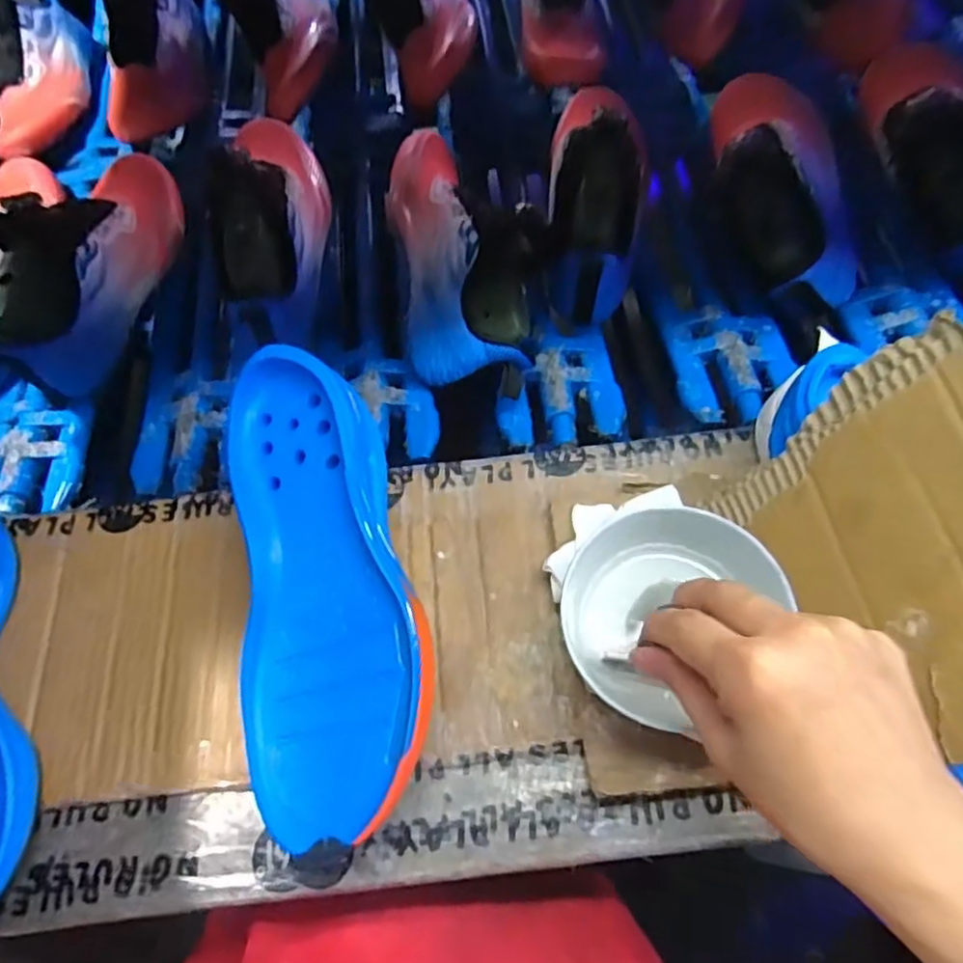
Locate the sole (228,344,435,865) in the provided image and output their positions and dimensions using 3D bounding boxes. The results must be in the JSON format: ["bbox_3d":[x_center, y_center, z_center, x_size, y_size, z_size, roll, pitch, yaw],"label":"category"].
[{"bbox_3d":[-0.086,0.046,0.345,0.089,0.053,0.261,-17,65,-1],"label":"sole"}]

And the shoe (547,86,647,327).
[{"bbox_3d":[0.087,-0.204,0.497,0.070,0.061,0.160,3,95,5],"label":"shoe"}]

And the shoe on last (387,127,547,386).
[{"bbox_3d":[-0.013,-0.185,0.533,0.108,0.071,0.233,-11,65,2],"label":"shoe on last"}]

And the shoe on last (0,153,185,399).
[{"bbox_3d":[-0.316,-0.189,0.541,0.068,0.101,0.229,2,66,8],"label":"shoe on last"}]

